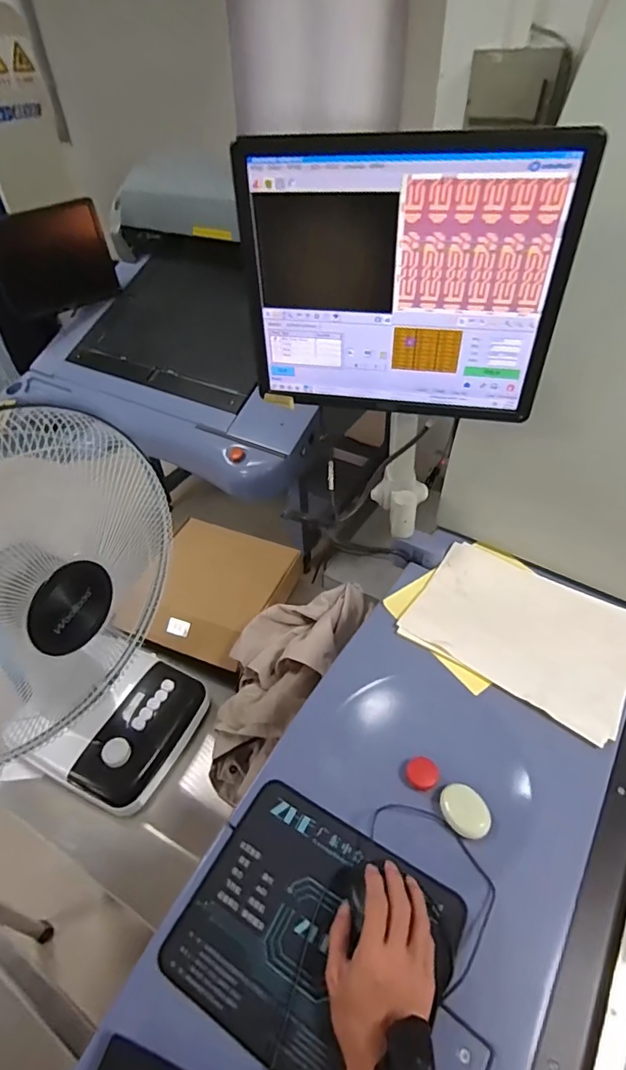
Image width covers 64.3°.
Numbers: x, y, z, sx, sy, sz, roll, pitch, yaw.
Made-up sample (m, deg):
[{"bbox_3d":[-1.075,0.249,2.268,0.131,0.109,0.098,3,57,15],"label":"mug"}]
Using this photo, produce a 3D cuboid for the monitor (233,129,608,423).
[{"bbox_3d":[0.104,-0.298,0.610,0.362,0.296,0.062,8,45,11],"label":"monitor"}]

